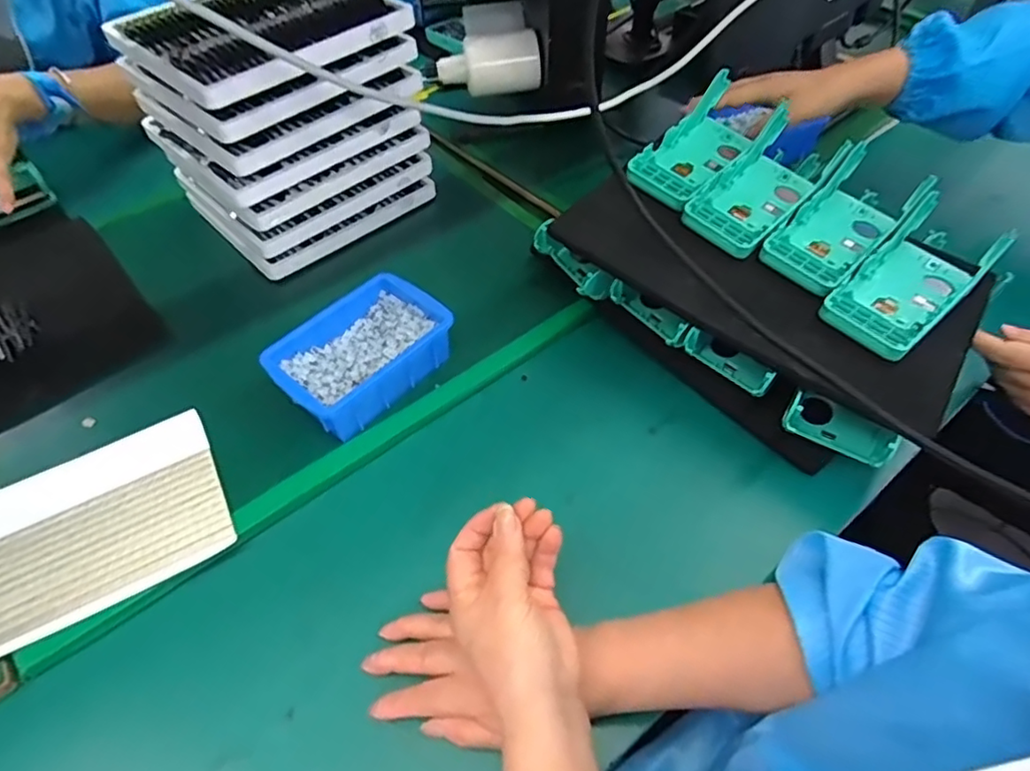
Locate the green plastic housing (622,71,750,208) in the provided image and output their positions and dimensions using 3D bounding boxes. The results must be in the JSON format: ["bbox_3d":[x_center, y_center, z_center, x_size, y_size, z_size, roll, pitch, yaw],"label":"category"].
[{"bbox_3d":[0.182,-0.246,0.599,0.075,0.073,0.165,26,51,23],"label":"green plastic housing"}]

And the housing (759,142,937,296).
[{"bbox_3d":[0.309,-0.156,0.553,0.082,0.060,0.185,35,55,29],"label":"housing"}]

